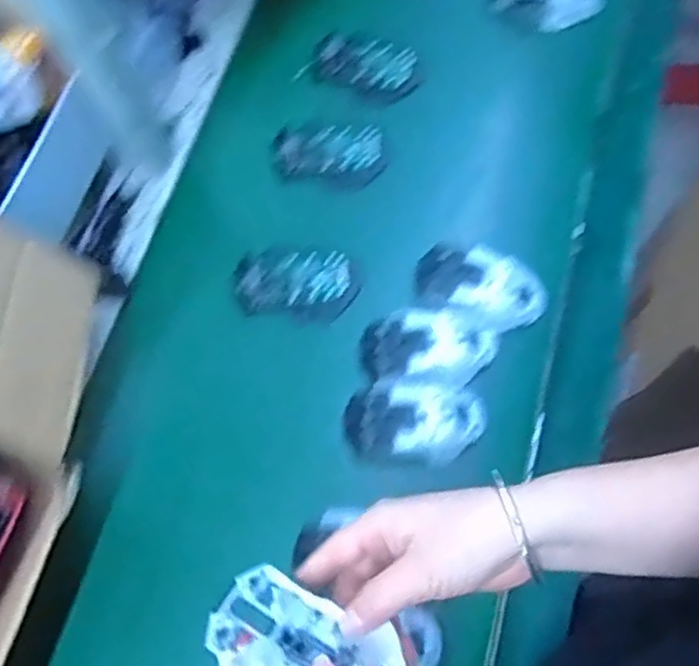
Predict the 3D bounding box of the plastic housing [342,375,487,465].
[{"bbox_3d":[0.055,0.075,0.594,0.120,0.039,0.071,4,70,6],"label":"plastic housing"}]

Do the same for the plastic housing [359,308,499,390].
[{"bbox_3d":[0.068,0.015,0.611,0.118,0.038,0.069,9,70,8],"label":"plastic housing"}]

